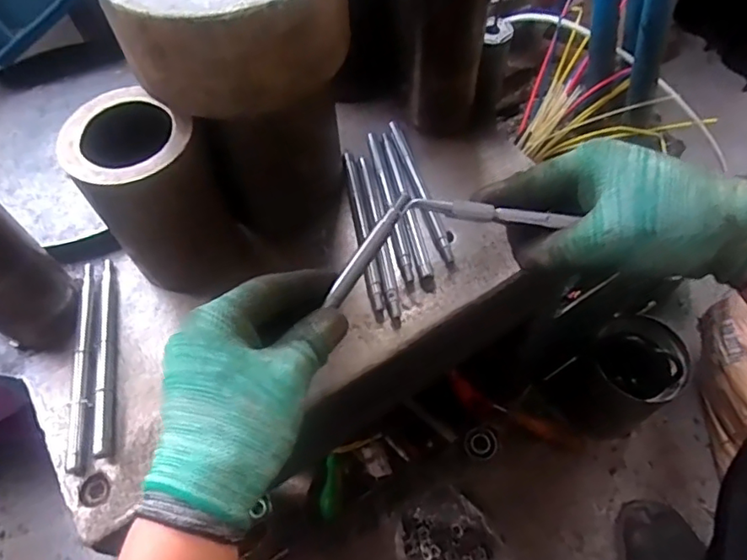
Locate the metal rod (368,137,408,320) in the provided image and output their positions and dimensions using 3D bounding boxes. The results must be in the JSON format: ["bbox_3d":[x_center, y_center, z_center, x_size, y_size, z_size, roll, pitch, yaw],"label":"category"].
[{"bbox_3d":[0.013,-0.071,0.484,0.010,0.013,0.162,-10,59,-4],"label":"metal rod"}]

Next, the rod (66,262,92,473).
[{"bbox_3d":[-0.220,0.060,0.422,0.011,0.011,0.165,-10,59,-4],"label":"rod"}]

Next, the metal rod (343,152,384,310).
[{"bbox_3d":[-0.009,-0.048,0.474,0.008,0.007,0.162,-10,59,-4],"label":"metal rod"}]

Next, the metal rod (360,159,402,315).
[{"bbox_3d":[0.004,-0.042,0.476,0.010,0.011,0.162,-9,59,-3],"label":"metal rod"}]

